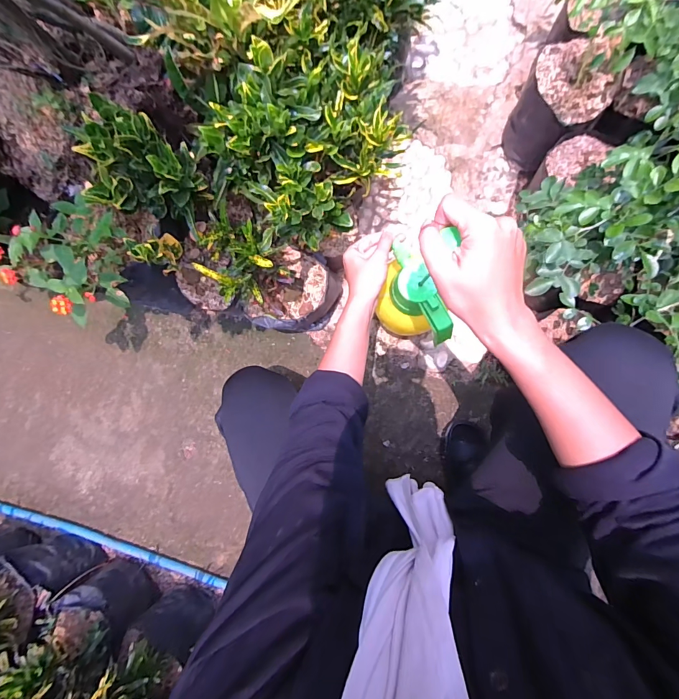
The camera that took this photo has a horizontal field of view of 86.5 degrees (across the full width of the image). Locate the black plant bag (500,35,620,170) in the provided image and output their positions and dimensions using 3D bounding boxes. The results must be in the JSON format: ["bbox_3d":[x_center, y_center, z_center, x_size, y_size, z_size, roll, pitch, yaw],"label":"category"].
[{"bbox_3d":[0.391,-0.439,0.685,0.139,0.167,0.165,36,90,4],"label":"black plant bag"}]

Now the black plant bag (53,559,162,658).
[{"bbox_3d":[-0.444,0.485,0.702,0.116,0.145,0.103,-15,87,3],"label":"black plant bag"}]

